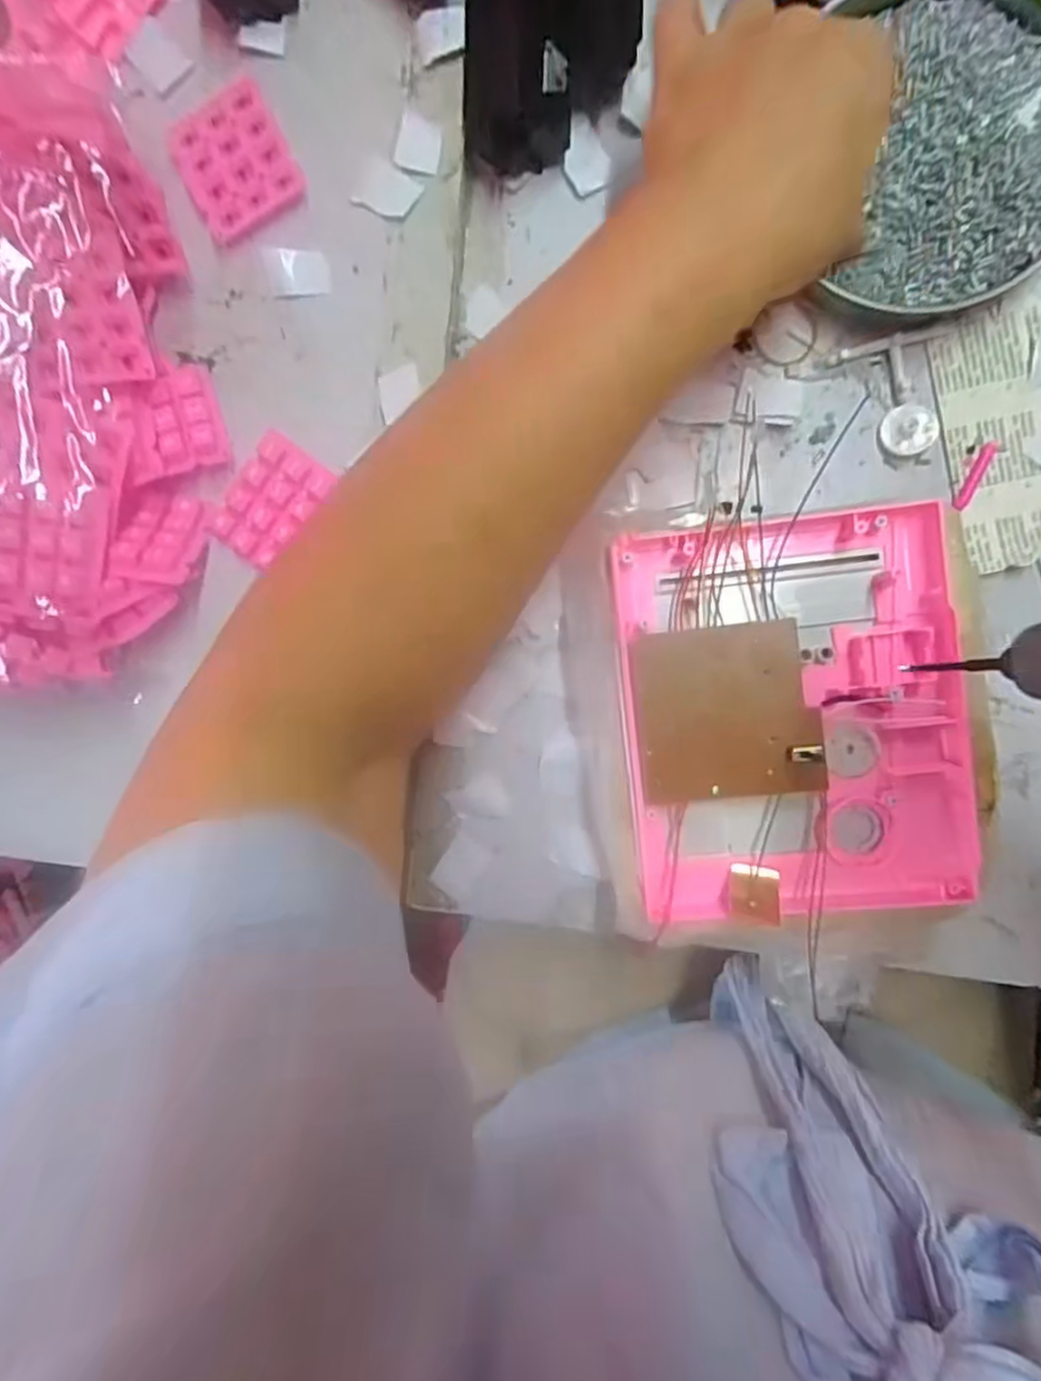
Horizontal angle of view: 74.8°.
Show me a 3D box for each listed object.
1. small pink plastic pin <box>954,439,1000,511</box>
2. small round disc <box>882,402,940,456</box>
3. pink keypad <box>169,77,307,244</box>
[{"bbox_3d":[0.206,-0.097,0.306,0.007,0.004,0.035,28,96,2],"label":"small pink plastic pin"},{"bbox_3d":[0.177,-0.118,0.308,0.024,0.004,0.023,0,95,4],"label":"small round disc"},{"bbox_3d":[-0.134,-0.249,0.319,0.051,0.004,0.059,-27,92,6],"label":"pink keypad"}]

